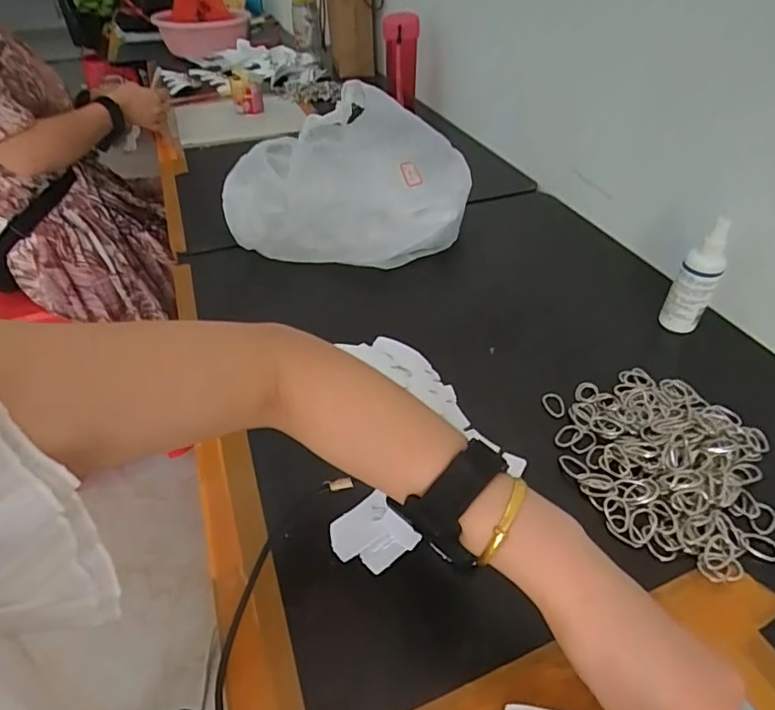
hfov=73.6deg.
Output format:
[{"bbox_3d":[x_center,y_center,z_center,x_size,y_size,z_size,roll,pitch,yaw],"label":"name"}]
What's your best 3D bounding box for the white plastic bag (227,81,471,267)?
[{"bbox_3d":[-0.051,-0.240,0.691,0.306,0.181,0.180,0,42,3],"label":"white plastic bag"}]

